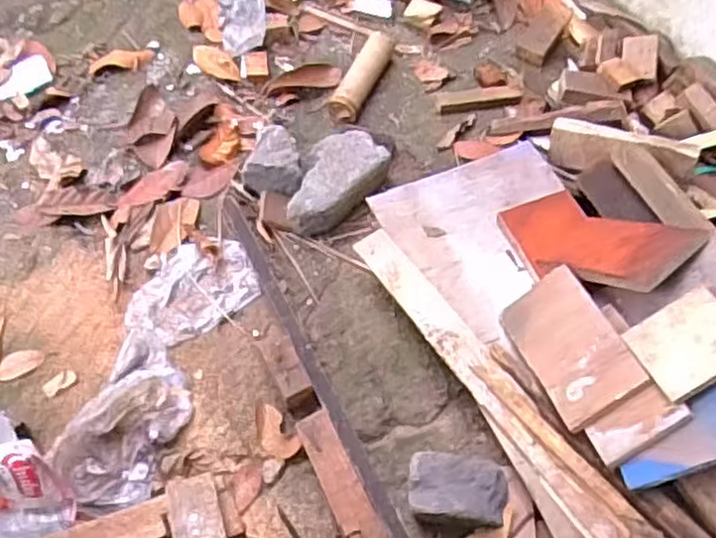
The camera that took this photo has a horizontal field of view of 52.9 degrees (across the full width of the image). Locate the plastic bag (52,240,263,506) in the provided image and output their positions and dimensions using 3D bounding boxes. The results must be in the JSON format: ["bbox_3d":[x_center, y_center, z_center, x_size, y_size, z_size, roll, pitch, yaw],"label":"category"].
[{"bbox_3d":[-0.270,0.111,0.966,0.157,0.050,0.402,20,61,9],"label":"plastic bag"}]

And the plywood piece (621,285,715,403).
[{"bbox_3d":[0.398,0.065,0.804,0.170,0.014,0.105,-36,47,14],"label":"plywood piece"}]

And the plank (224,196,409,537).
[{"bbox_3d":[-0.051,0.161,0.953,0.040,0.047,0.674,-23,64,-15],"label":"plank"}]

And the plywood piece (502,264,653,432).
[{"bbox_3d":[0.257,0.093,0.879,0.113,0.015,0.183,-41,50,20],"label":"plywood piece"}]

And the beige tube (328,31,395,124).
[{"bbox_3d":[0.007,-0.331,1.239,0.052,0.047,0.196,21,61,9],"label":"beige tube"}]

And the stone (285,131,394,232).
[{"bbox_3d":[-0.044,-0.132,1.106,0.098,0.077,0.188,40,66,18],"label":"stone"}]

